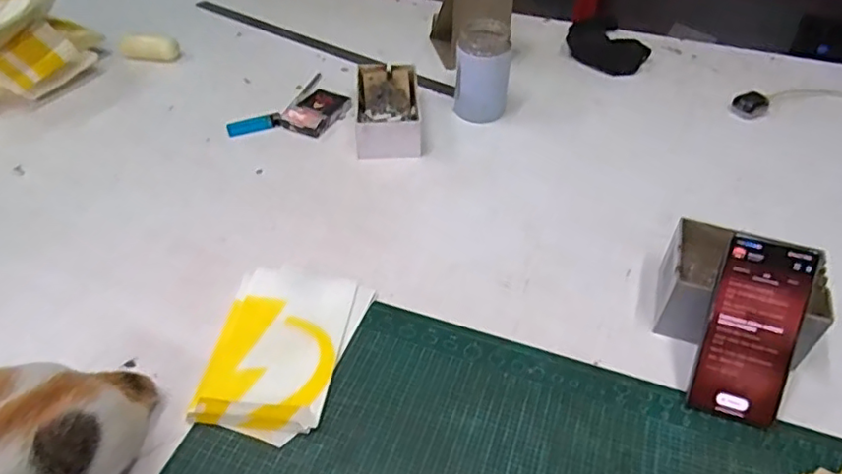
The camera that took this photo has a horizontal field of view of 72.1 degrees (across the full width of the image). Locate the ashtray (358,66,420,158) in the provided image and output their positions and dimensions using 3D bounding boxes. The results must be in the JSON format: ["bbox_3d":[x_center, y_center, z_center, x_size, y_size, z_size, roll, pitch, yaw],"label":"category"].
[{"bbox_3d":[-0.047,-0.181,0.846,0.085,0.062,0.161,-1,45,-2],"label":"ashtray"}]

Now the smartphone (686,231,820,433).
[{"bbox_3d":[0.299,0.085,0.524,0.072,0.166,0.013,14,3,14],"label":"smartphone"}]

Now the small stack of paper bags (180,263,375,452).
[{"bbox_3d":[-0.140,0.108,0.581,0.134,0.019,0.191,10,46,9],"label":"small stack of paper bags"}]

